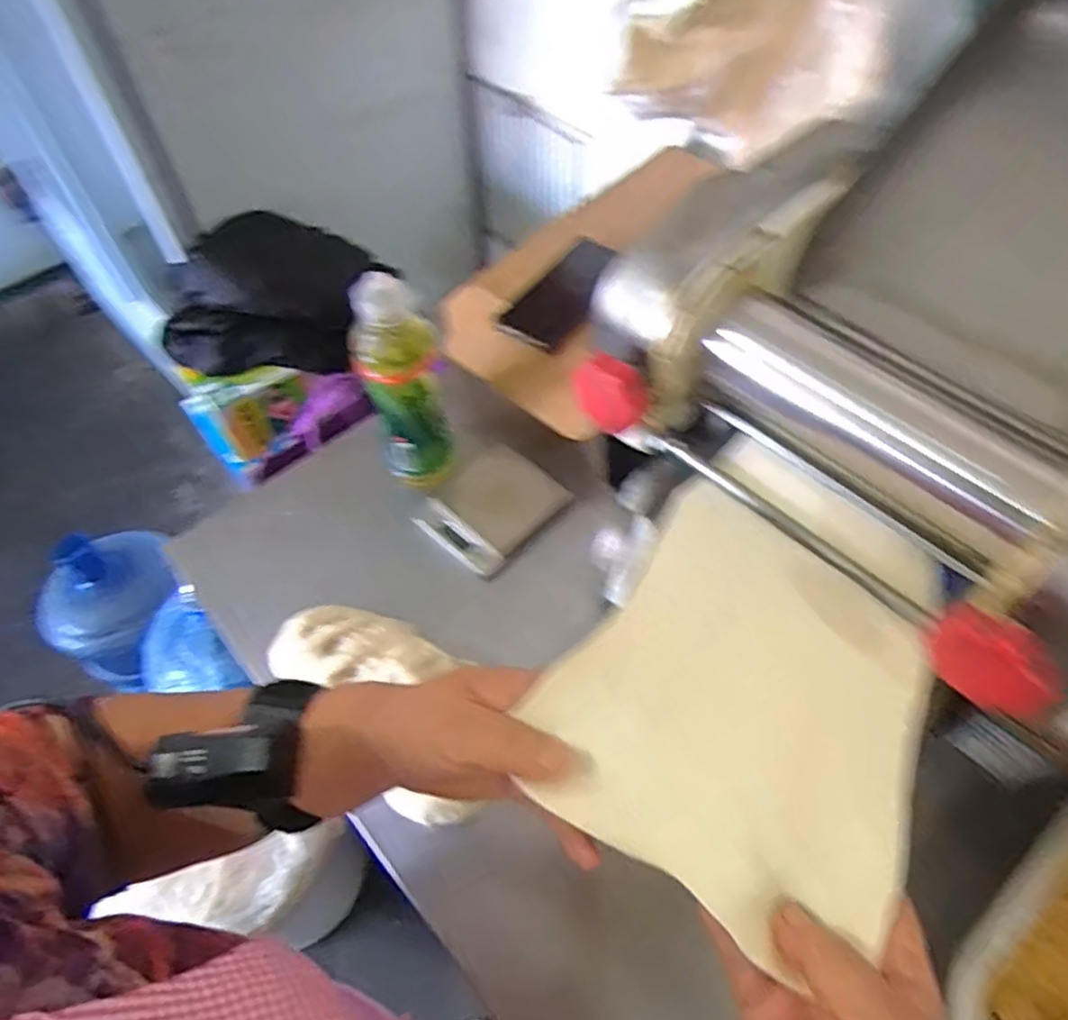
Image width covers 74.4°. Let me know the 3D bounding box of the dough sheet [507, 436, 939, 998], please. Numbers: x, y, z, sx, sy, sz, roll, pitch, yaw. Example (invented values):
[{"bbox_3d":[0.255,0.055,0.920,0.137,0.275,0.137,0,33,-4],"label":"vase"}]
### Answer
[{"bbox_3d":[0.117,0.073,0.352,0.159,0.030,0.235,31,55,17],"label":"dough sheet"}]

